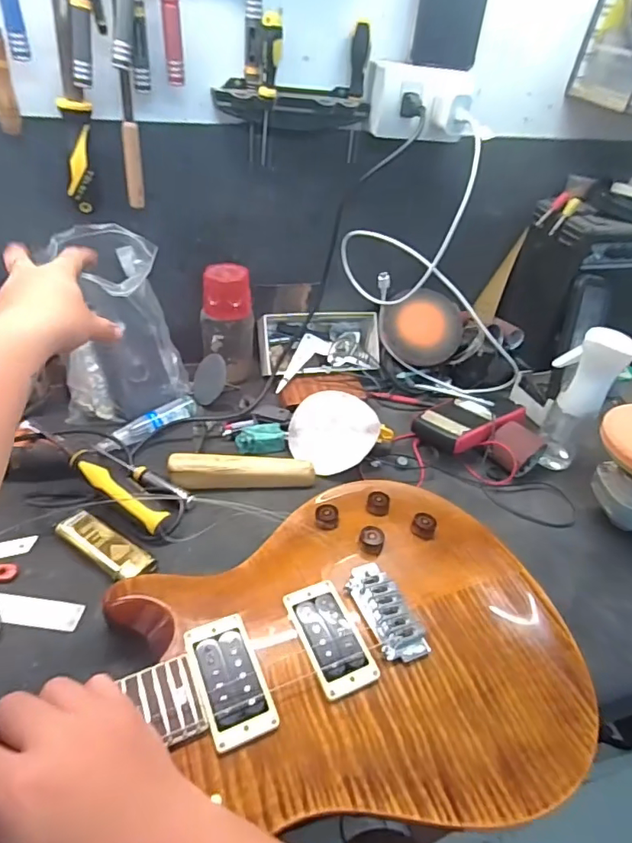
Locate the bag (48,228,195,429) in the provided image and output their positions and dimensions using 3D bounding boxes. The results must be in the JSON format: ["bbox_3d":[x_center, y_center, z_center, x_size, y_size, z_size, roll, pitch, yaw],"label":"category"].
[{"bbox_3d":[-0.250,-0.116,0.641,0.139,0.235,0.130,3,27,-5],"label":"bag"}]

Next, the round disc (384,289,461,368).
[{"bbox_3d":[0.164,-0.144,0.788,0.120,0.111,0.023,4,5,6],"label":"round disc"}]

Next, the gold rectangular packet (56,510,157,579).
[{"bbox_3d":[-0.213,0.128,0.514,0.112,0.010,0.036,25,43,20],"label":"gold rectangular packet"}]

